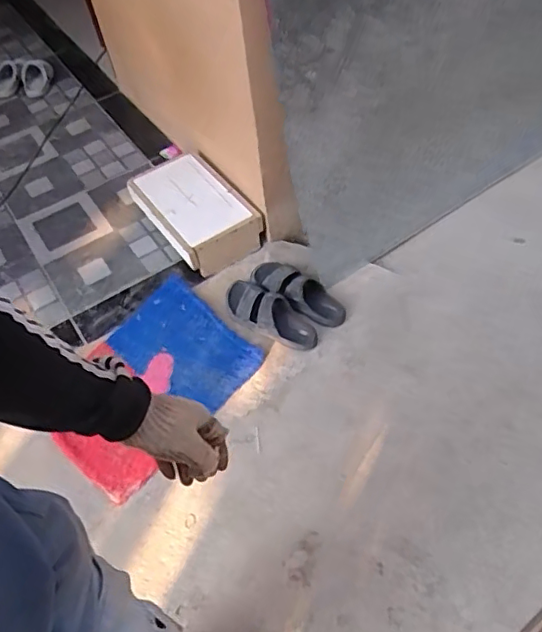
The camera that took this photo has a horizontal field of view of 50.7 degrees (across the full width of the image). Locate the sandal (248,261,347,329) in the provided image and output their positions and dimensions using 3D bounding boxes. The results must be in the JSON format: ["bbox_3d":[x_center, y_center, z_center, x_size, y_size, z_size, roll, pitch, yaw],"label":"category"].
[{"bbox_3d":[0.092,-0.087,1.894,0.349,0.097,0.144,33,60,14],"label":"sandal"}]

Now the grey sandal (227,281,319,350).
[{"bbox_3d":[0.003,-0.004,1.839,0.333,0.076,0.136,32,58,6],"label":"grey sandal"}]

